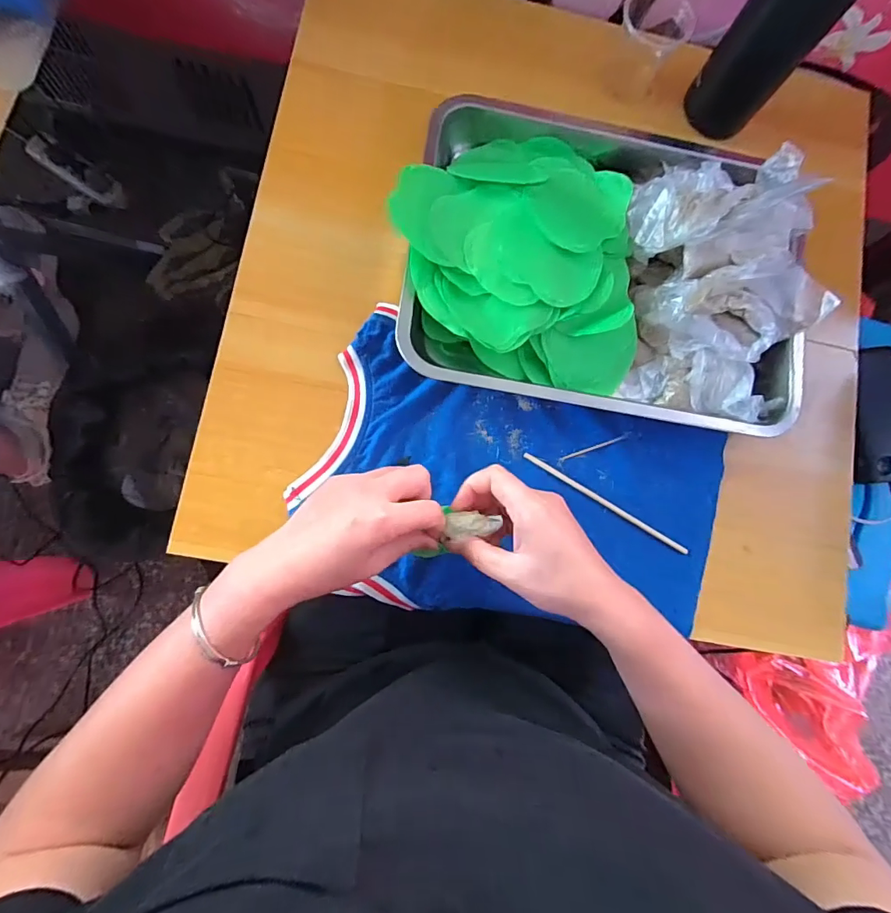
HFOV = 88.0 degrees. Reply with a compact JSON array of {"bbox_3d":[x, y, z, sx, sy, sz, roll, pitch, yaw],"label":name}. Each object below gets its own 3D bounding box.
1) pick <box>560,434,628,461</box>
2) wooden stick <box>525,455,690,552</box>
[{"bbox_3d":[0.129,-0.008,0.404,0.059,0.009,0.004,-19,85,-8],"label":"pick"},{"bbox_3d":[0.139,0.041,0.400,0.163,0.006,0.005,31,81,-1],"label":"wooden stick"}]

